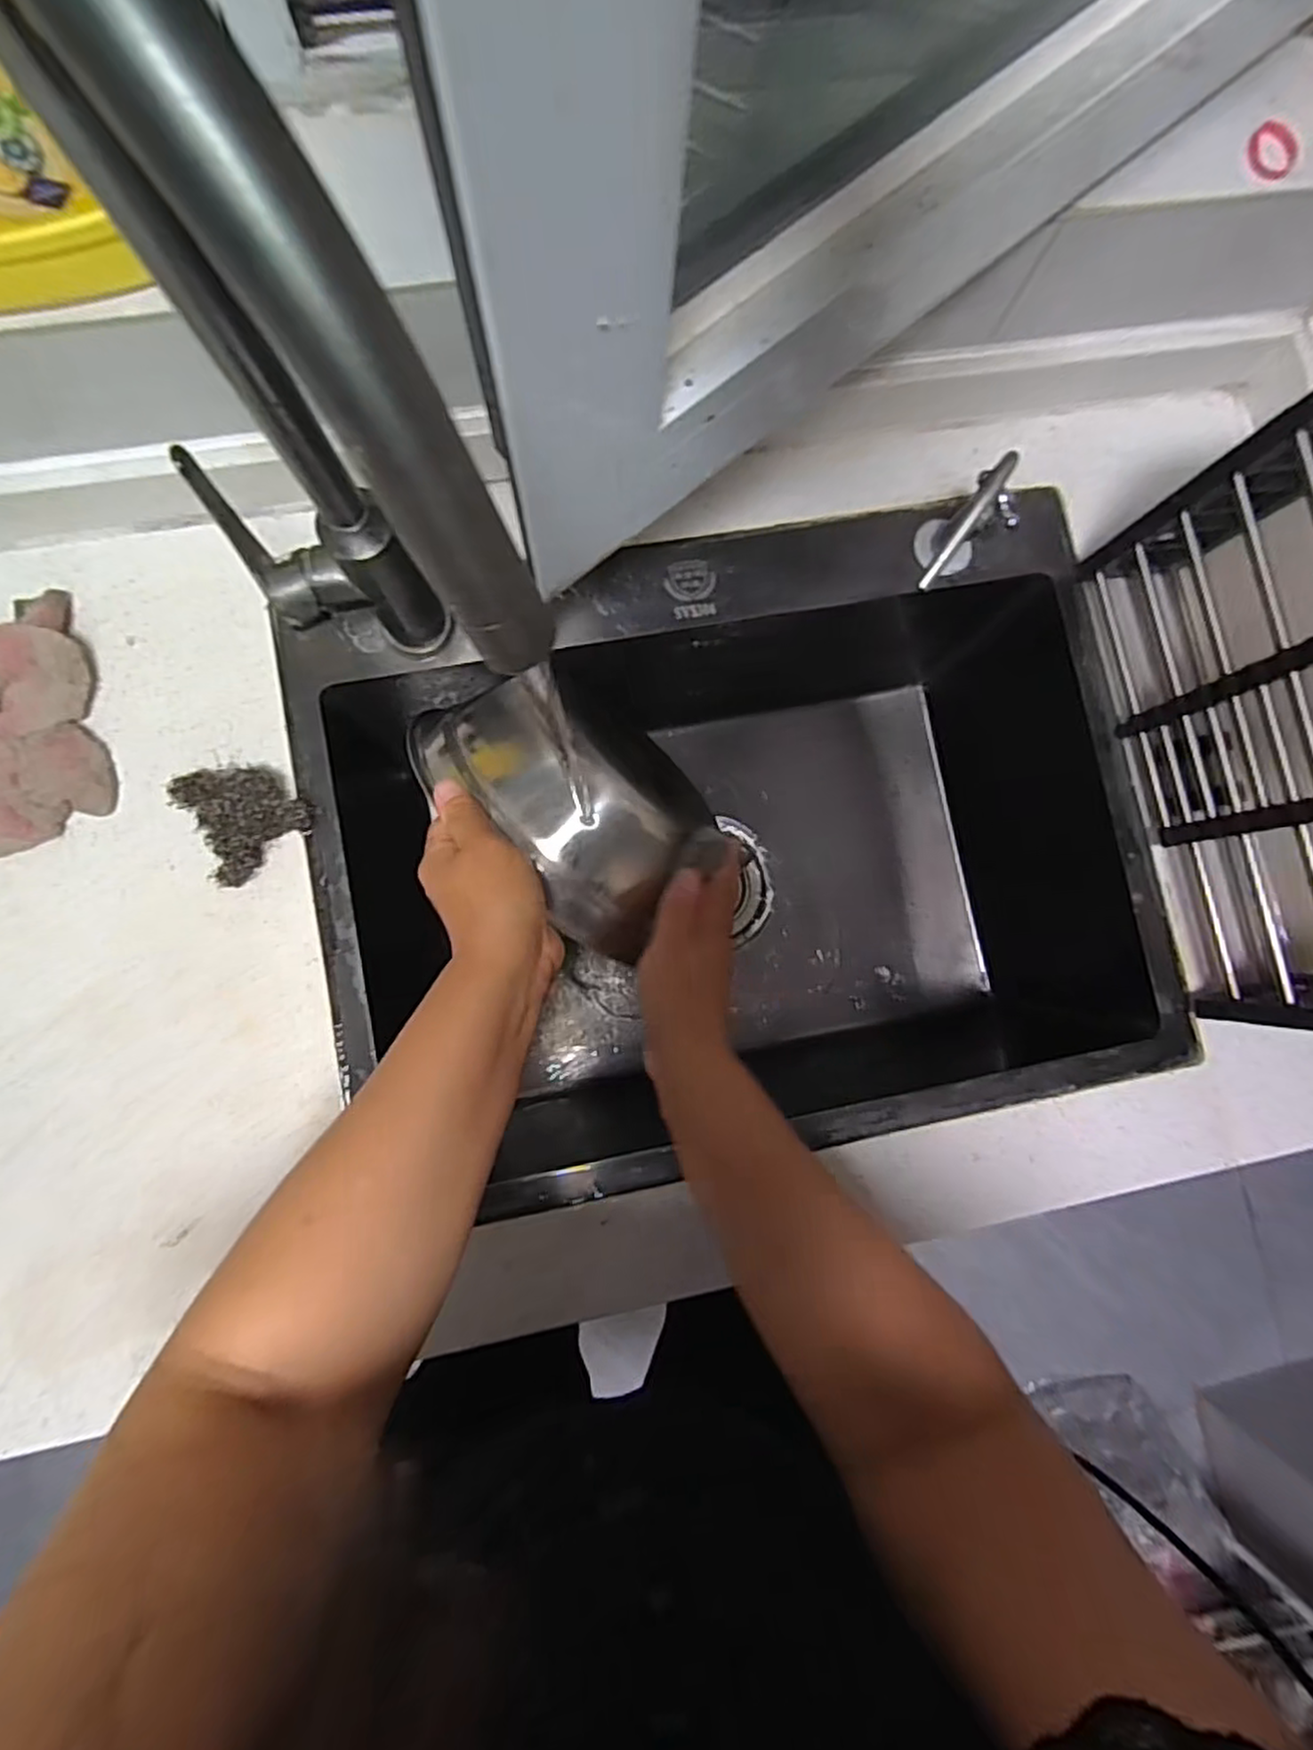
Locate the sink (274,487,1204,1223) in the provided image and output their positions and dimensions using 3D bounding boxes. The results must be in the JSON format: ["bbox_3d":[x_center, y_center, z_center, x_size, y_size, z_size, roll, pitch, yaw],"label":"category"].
[{"bbox_3d":[0.060,-0.013,0.606,0.586,0.219,0.448,-12,86,-4],"label":"sink"}]

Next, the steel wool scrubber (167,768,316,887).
[{"bbox_3d":[-0.275,-0.042,0.457,0.071,0.028,0.074,-44,89,-8],"label":"steel wool scrubber"}]

